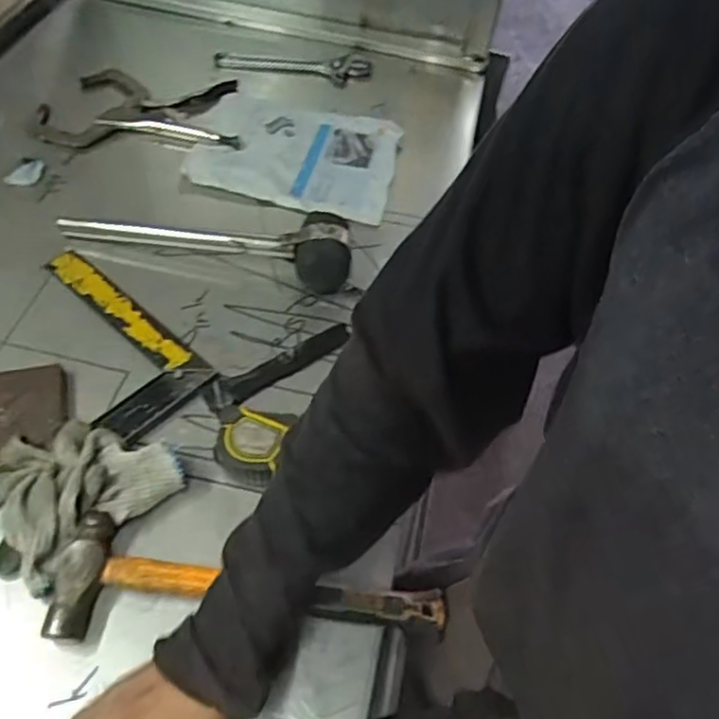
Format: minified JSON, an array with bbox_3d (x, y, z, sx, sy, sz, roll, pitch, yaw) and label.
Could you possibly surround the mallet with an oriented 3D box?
[{"bbox_3d":[-0.171,-0.151,0.734,0.332,0.058,0.080,12,52,3],"label":"mallet"}]

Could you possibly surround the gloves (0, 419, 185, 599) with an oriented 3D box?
[{"bbox_3d":[-0.250,0.104,0.548,0.128,0.046,0.157,38,58,21],"label":"gloves"}]

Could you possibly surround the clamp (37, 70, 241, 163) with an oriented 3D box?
[{"bbox_3d":[-0.302,-0.345,0.887,0.257,0.024,0.168,-6,53,-11],"label":"clamp"}]

